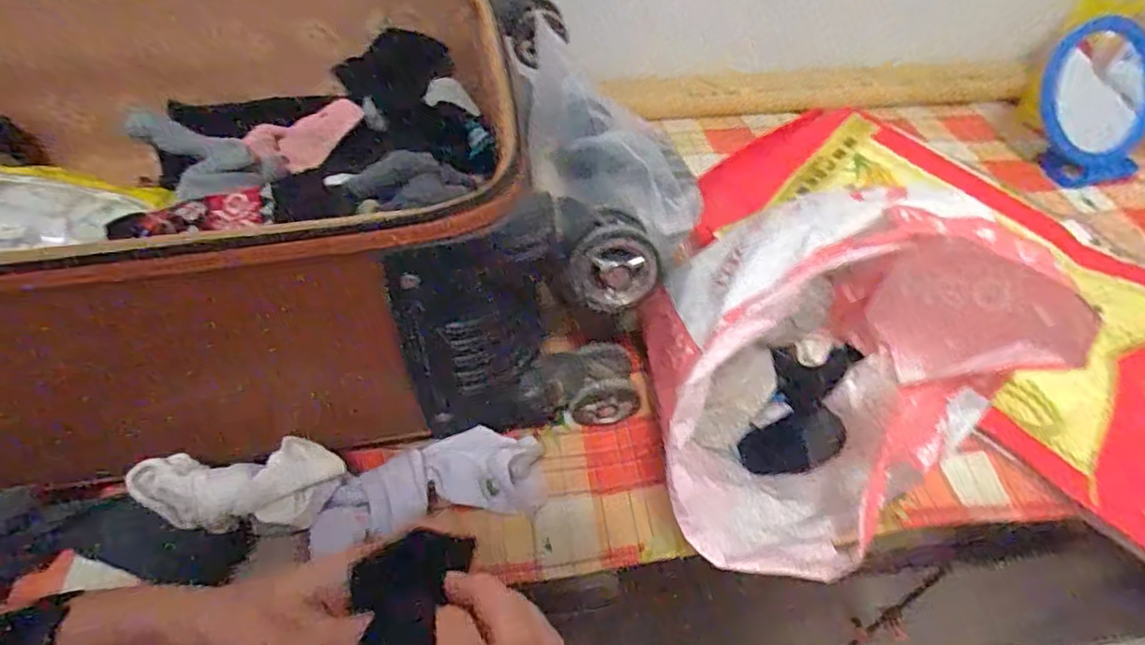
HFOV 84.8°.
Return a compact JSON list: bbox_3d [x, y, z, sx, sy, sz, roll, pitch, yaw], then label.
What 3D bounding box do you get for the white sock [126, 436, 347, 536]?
[{"bbox_3d":[-0.211,0.096,0.394,0.124,0.038,0.057,3,48,3],"label":"white sock"}]

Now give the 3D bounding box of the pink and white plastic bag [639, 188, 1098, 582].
[{"bbox_3d":[0.143,0.041,0.351,0.206,0.222,0.129,-28,54,-23],"label":"pink and white plastic bag"}]

